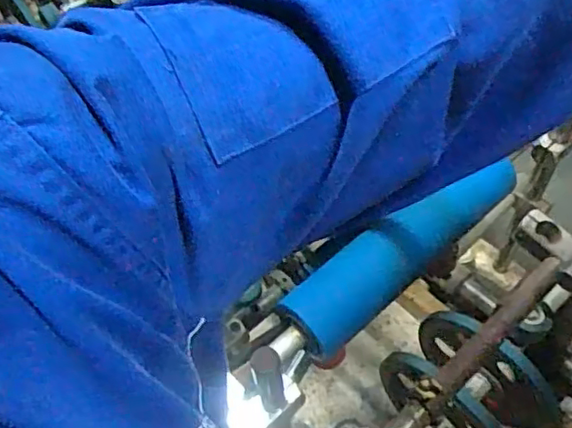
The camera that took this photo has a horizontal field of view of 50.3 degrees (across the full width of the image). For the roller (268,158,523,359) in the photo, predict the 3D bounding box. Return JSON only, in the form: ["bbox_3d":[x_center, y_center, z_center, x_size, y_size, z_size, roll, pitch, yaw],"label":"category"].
[{"bbox_3d":[0.129,0.031,0.666,0.303,0.058,0.069,-36,59,-21],"label":"roller"}]

